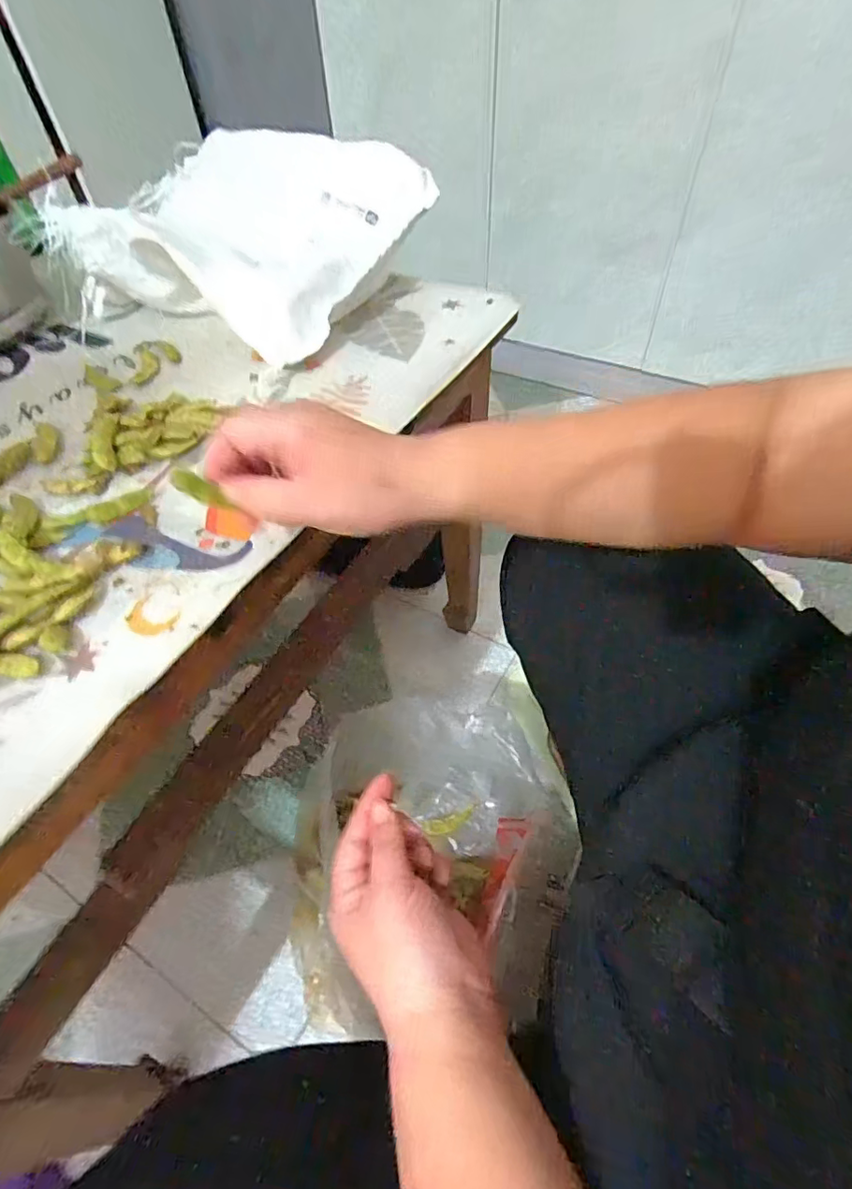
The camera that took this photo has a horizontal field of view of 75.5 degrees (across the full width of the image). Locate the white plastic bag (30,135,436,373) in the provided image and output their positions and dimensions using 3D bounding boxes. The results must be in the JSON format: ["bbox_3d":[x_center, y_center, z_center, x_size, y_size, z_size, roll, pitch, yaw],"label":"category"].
[{"bbox_3d":[-0.175,-0.348,0.534,0.295,0.097,0.280,15,53,15],"label":"white plastic bag"}]

